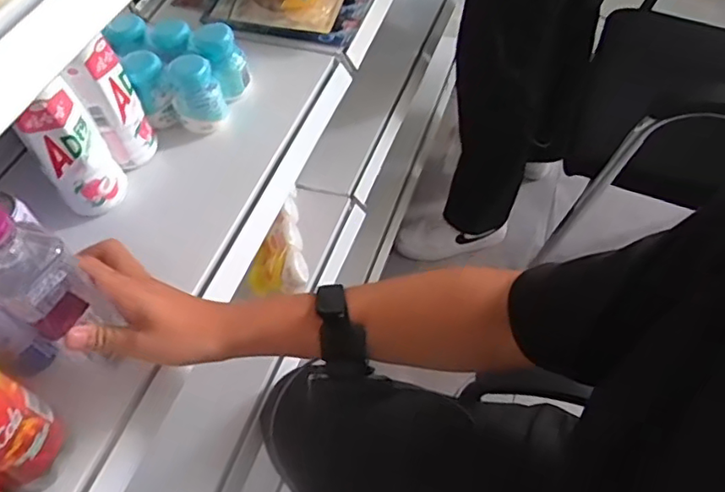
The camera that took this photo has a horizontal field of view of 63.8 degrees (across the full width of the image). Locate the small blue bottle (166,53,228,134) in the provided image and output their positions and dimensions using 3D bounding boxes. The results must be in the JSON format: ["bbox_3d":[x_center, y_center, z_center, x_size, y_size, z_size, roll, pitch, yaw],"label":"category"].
[{"bbox_3d":[-0.185,-0.168,0.651,0.055,0.073,0.049,-14,56,-7],"label":"small blue bottle"}]

